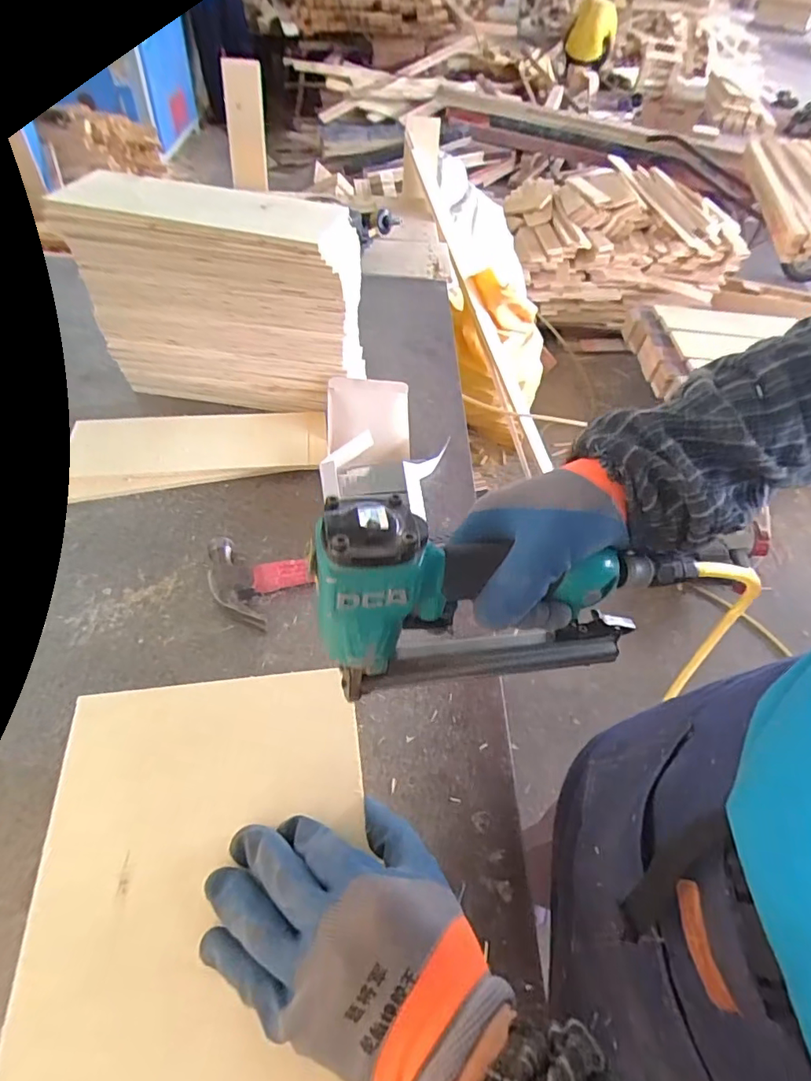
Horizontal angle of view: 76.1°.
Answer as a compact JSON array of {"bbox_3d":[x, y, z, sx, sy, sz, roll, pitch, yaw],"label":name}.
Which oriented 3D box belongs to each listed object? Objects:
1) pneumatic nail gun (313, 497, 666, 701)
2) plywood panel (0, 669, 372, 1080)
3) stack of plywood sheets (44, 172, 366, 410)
[{"bbox_3d":[0.059,0.041,0.337,0.222,0.144,0.063,0,52,-6],"label":"pneumatic nail gun"},{"bbox_3d":[-0.115,0.246,0.298,0.196,0.013,0.339,-4,53,-9],"label":"plywood panel"},{"bbox_3d":[-0.249,-0.337,0.728,0.371,0.231,0.134,5,52,-2],"label":"stack of plywood sheets"}]

